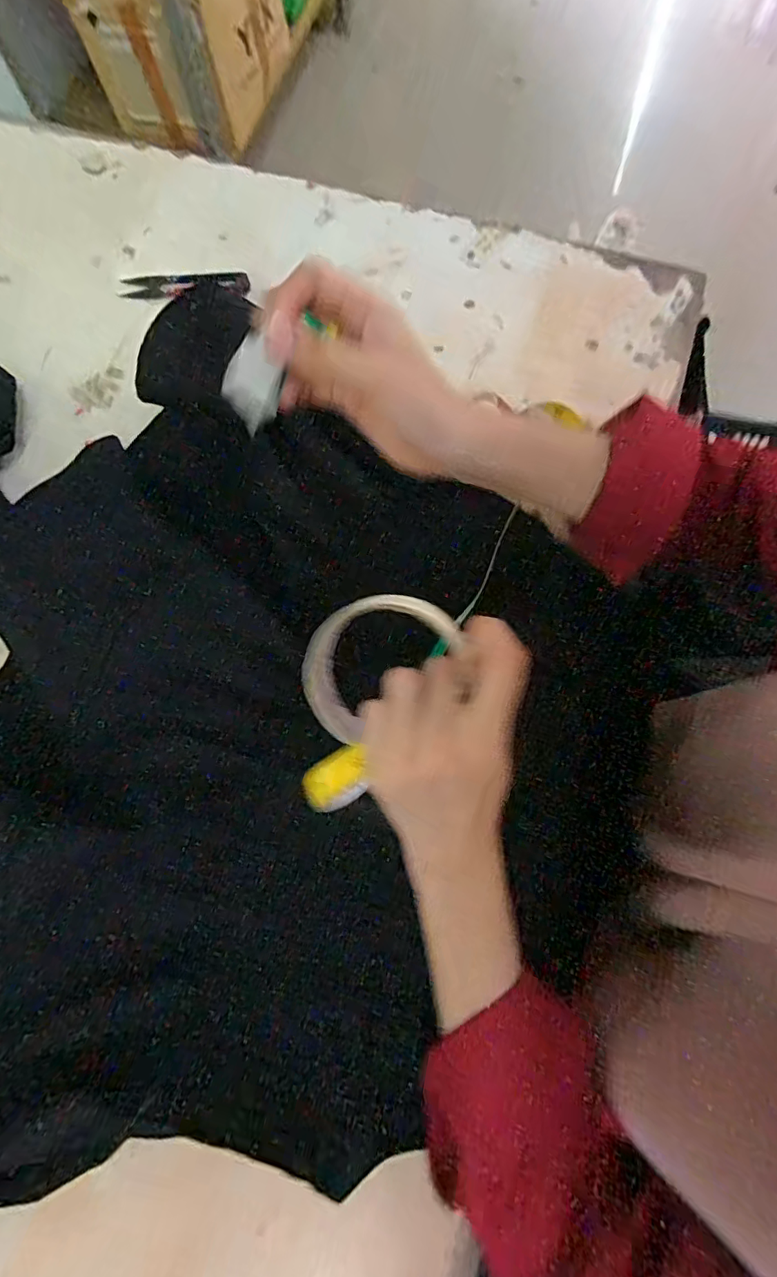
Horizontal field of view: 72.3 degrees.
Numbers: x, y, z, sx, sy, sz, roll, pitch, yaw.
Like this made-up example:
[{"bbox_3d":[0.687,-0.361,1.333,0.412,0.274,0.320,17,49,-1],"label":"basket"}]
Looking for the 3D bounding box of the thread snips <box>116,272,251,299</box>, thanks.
[{"bbox_3d":[-0.186,-0.323,0.482,0.120,0.011,0.030,2,73,2],"label":"thread snips"}]

